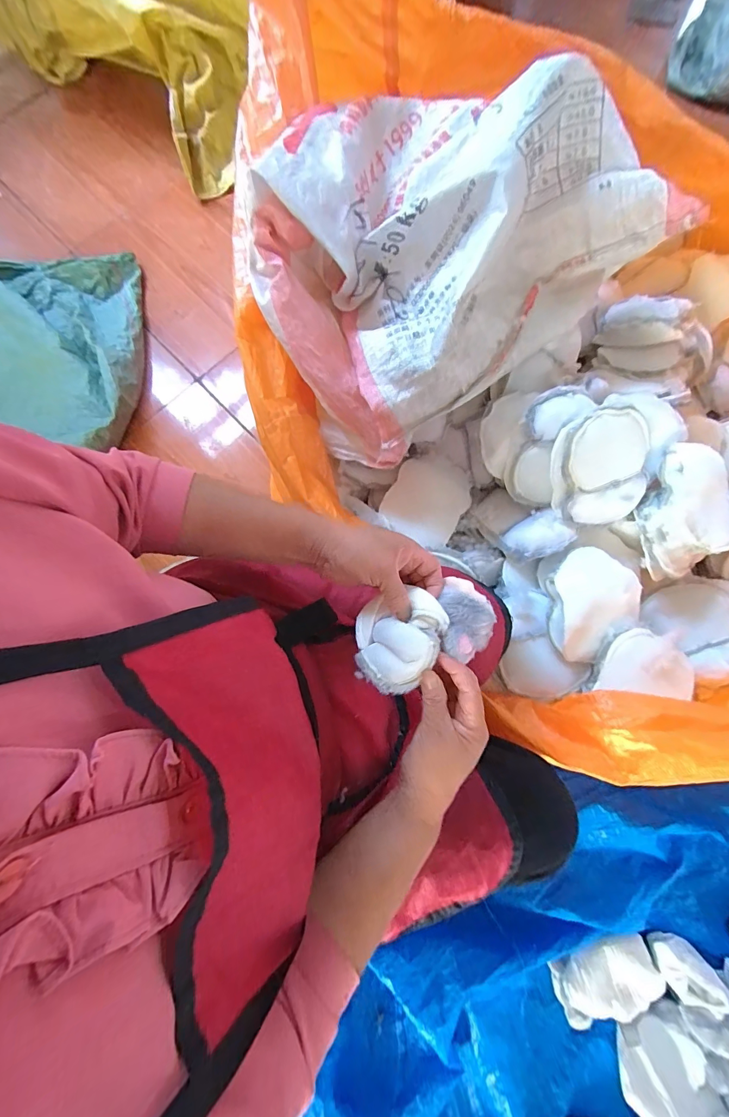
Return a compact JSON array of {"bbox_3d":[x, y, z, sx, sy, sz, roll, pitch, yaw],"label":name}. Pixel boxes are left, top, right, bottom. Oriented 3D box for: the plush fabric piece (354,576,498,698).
[{"bbox_3d":[0.057,0.073,0.371,0.135,0.033,0.086,-16,79,-2],"label":"plush fabric piece"}]

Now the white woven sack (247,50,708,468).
[{"bbox_3d":[0.103,-0.461,0.595,0.533,0.256,0.416,-36,80,-6],"label":"white woven sack"}]

